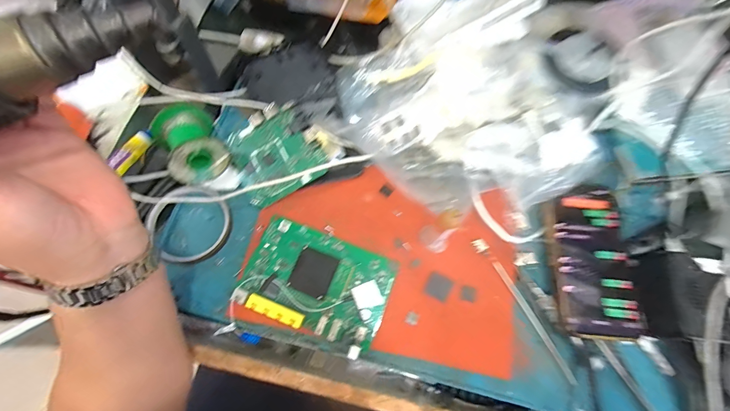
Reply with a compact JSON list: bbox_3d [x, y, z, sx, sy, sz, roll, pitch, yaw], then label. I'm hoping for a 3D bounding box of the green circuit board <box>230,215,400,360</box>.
[{"bbox_3d":[-0.049,0.077,0.330,0.147,0.020,0.096,23,71,8],"label":"green circuit board"}]

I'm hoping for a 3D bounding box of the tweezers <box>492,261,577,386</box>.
[{"bbox_3d":[0.170,0.115,0.326,0.009,0.004,0.131,-27,72,-10],"label":"tweezers"}]

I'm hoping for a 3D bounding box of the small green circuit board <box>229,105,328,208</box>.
[{"bbox_3d":[-0.105,-0.056,0.367,0.093,0.008,0.099,-34,80,6],"label":"small green circuit board"}]

